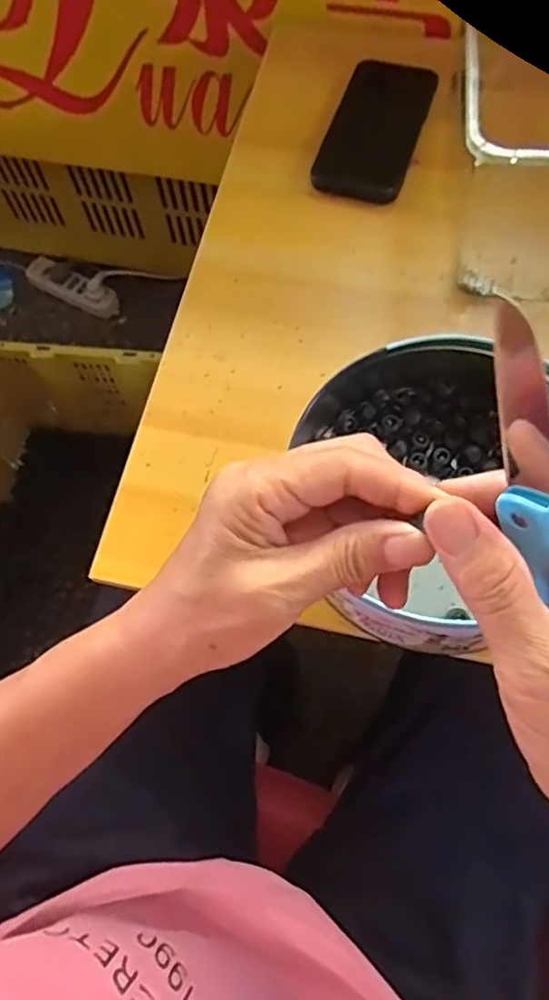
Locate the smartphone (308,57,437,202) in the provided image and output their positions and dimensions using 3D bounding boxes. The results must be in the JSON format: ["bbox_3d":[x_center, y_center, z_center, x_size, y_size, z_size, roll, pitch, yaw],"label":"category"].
[{"bbox_3d":[0.095,-0.343,0.561,0.077,0.013,0.181,17,70,9],"label":"smartphone"}]

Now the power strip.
[{"bbox_3d":[-0.388,-0.403,1.170,0.201,0.033,0.061,26,72,12],"label":"power strip"}]

